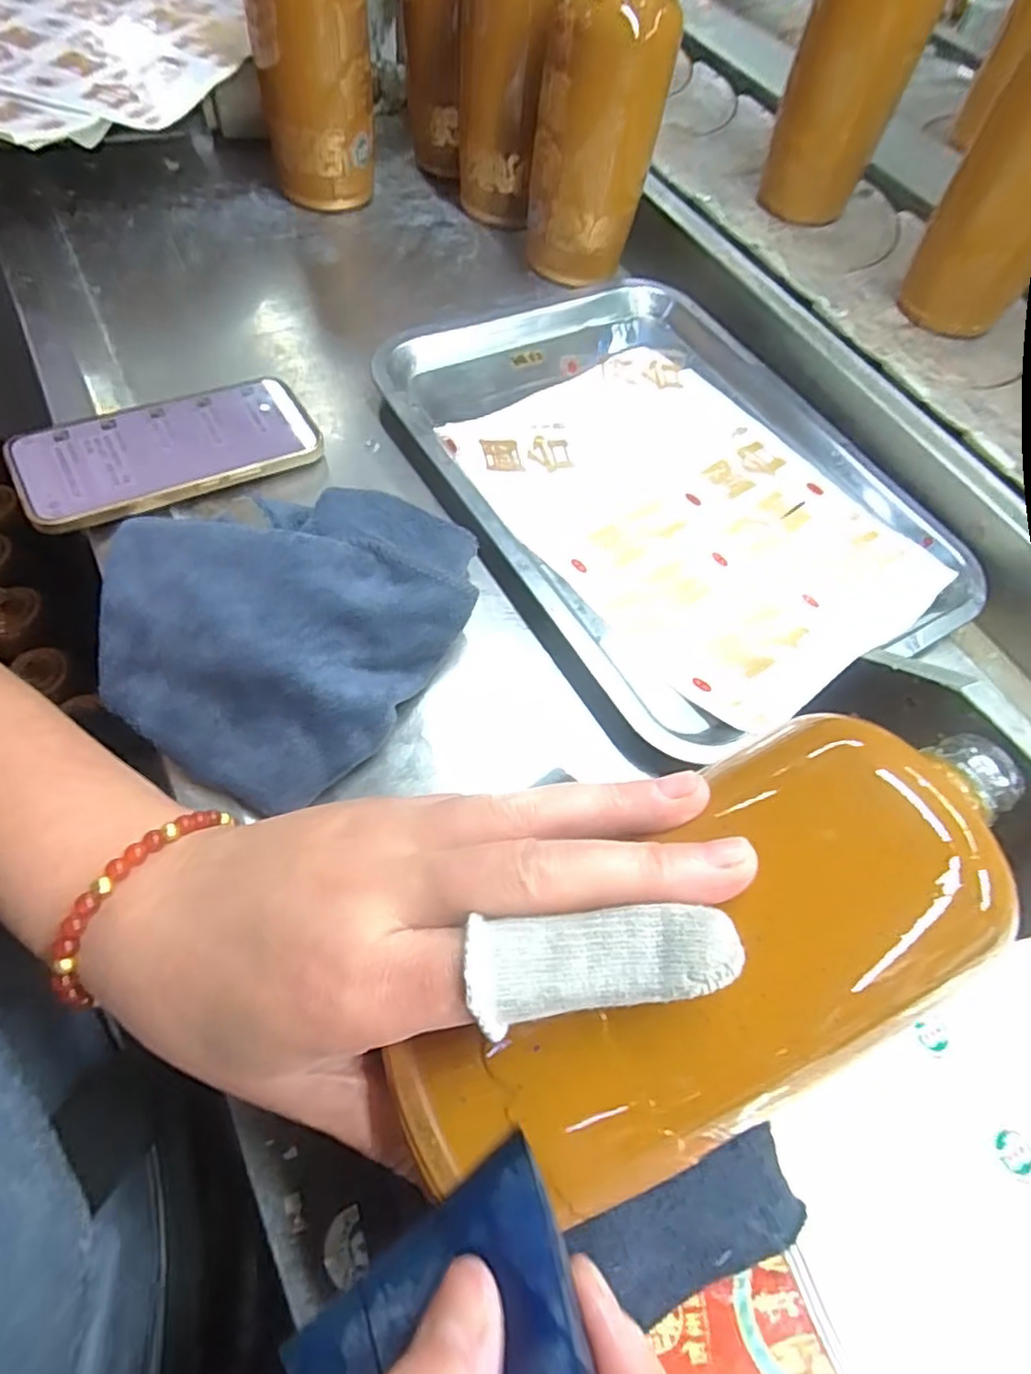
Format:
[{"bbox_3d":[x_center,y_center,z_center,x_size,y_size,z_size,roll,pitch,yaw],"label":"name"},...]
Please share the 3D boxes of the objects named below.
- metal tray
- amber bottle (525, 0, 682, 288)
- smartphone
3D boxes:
[{"bbox_3d":[0.098,-0.139,0.423,0.272,0.032,0.340,-24,67,-16],"label":"metal tray"},{"bbox_3d":[0.057,-0.394,0.469,0.086,0.164,0.071,11,62,1],"label":"amber bottle"},{"bbox_3d":[-0.196,-0.137,0.380,0.157,0.013,0.073,-27,67,-21],"label":"smartphone"}]

